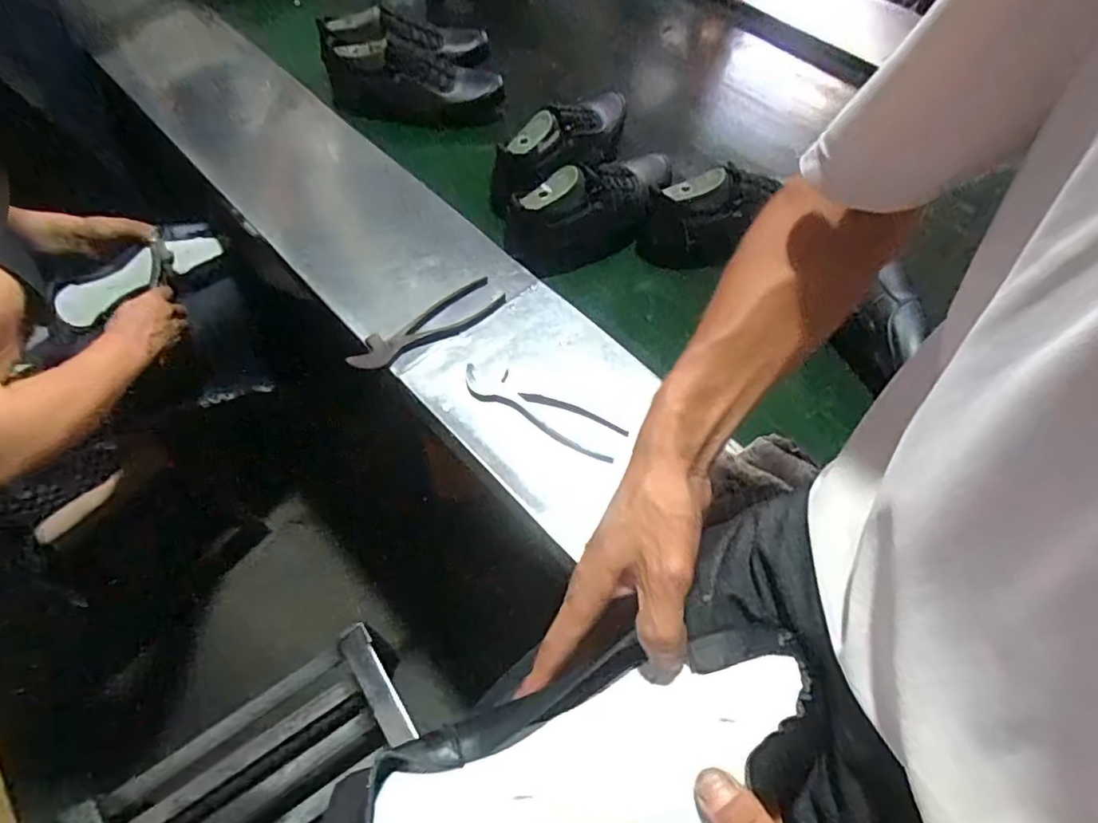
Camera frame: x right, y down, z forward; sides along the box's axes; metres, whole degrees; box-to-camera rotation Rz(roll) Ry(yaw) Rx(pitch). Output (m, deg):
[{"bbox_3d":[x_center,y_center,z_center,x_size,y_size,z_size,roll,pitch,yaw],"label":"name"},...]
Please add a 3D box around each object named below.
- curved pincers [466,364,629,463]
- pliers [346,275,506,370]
[{"bbox_3d":[-0.009,-0.001,0.691,0.187,0.019,0.045,26,62,14],"label":"curved pincers"},{"bbox_3d":[-0.143,-0.102,0.737,0.195,0.015,0.054,-33,65,-19],"label":"pliers"}]

